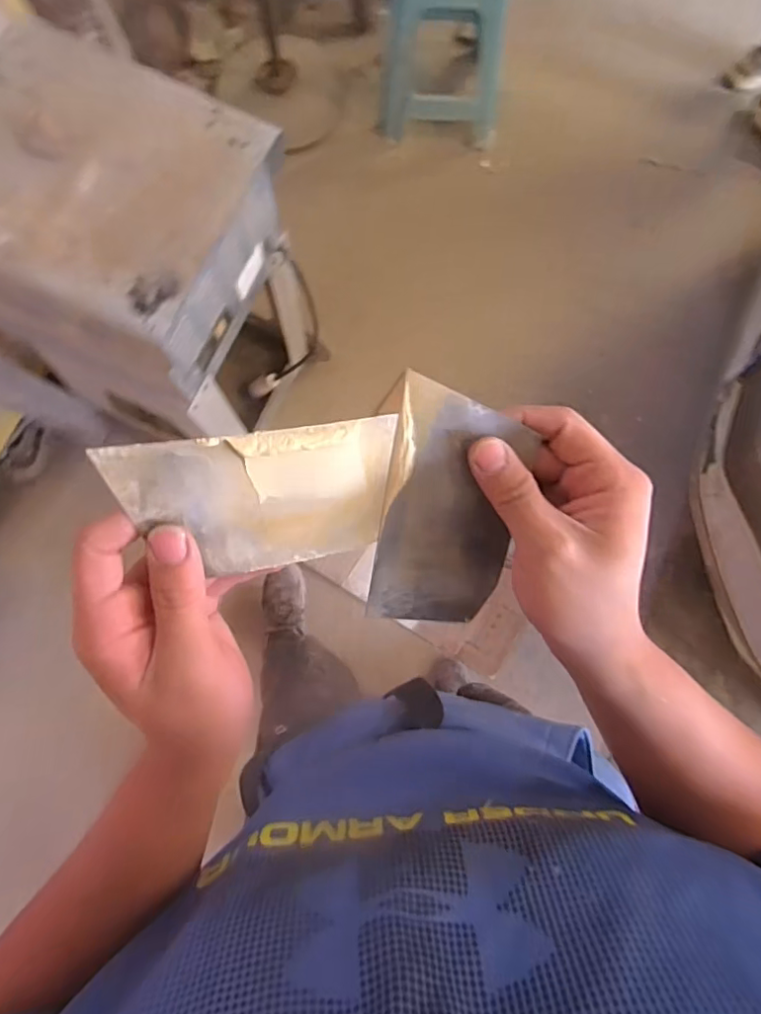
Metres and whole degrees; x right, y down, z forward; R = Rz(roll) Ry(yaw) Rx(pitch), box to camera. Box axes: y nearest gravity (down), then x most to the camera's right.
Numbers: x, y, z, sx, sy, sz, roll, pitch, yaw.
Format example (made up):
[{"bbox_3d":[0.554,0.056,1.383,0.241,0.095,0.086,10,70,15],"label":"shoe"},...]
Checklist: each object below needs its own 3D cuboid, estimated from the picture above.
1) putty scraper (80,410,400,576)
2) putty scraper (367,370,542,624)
[{"bbox_3d":[-0.053,-0.001,0.268,0.128,0.071,0.007,-11,34,-22],"label":"putty scraper"},{"bbox_3d":[0.037,0.005,0.308,0.072,0.004,0.140,5,118,-10],"label":"putty scraper"}]

